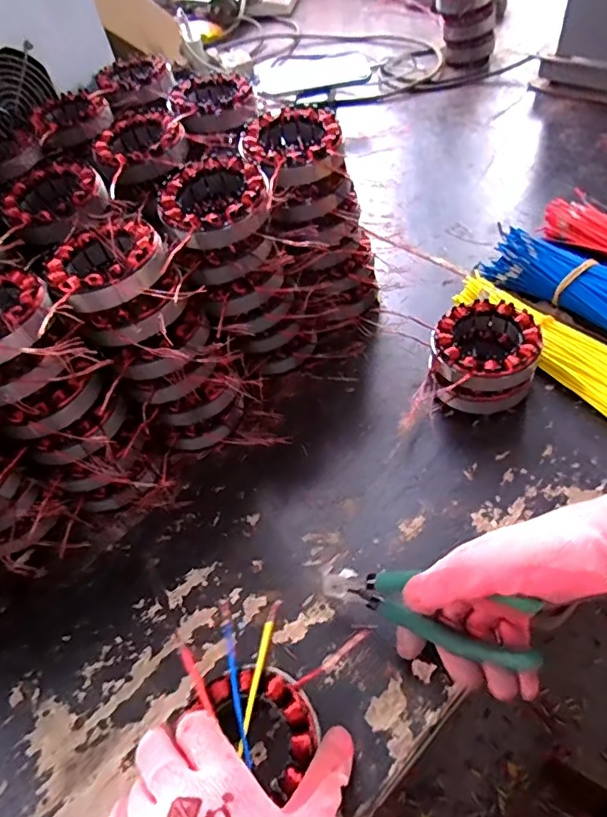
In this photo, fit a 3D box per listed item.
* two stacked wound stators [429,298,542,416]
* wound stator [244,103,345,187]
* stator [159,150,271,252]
[{"bbox_3d":[0.156,-0.042,0.466,0.082,0.067,0.086,9,54,16],"label":"two stacked wound stators"},{"bbox_3d":[-0.009,-0.226,0.449,0.077,0.031,0.085,-10,51,2],"label":"wound stator"},{"bbox_3d":[-0.071,-0.163,0.421,0.083,0.032,0.086,-22,52,-8],"label":"stator"}]

